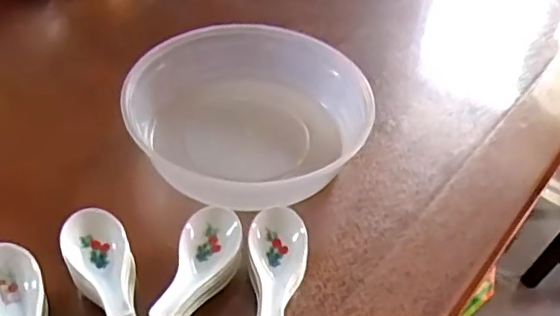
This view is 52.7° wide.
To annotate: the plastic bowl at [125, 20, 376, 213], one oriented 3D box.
[{"bbox_3d":[-0.029,-0.037,0.566,0.240,0.077,0.191,4,47,-5],"label":"plastic bowl"}]

